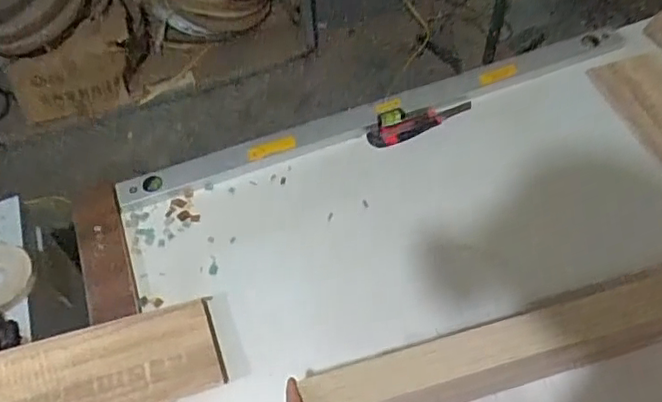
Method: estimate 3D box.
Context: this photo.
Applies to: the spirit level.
[{"bbox_3d":[0.128,-0.190,1.148,1.072,0.036,0.075,-20,56,-10],"label":"spirit level"}]

